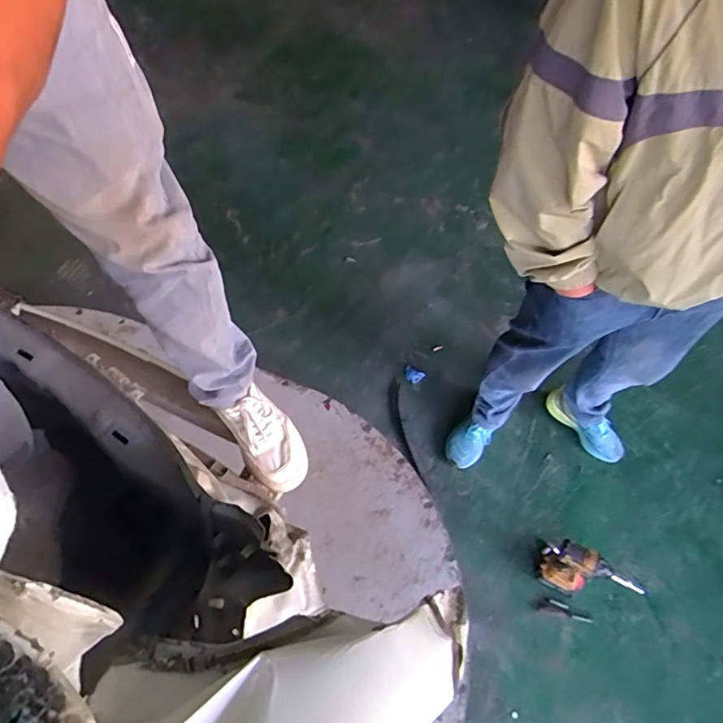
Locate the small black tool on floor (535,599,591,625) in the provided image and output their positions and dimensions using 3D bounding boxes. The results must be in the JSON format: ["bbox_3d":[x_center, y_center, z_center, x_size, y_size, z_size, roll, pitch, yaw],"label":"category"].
[{"bbox_3d":[0.549,0.675,1.449,0.152,0.018,0.037,12,60,4],"label":"small black tool on floor"}]

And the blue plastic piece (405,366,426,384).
[{"bbox_3d":[0.185,0.052,1.851,0.080,0.043,0.055,9,60,3],"label":"blue plastic piece"}]

